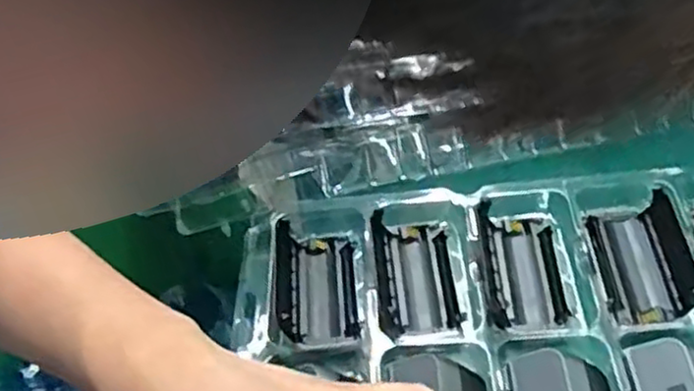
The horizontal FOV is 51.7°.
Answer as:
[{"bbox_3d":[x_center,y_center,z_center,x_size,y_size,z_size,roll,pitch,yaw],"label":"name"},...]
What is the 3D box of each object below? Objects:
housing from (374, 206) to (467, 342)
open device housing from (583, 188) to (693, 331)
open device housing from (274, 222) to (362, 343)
[{"bbox_3d":[0.038,0.044,0.393,0.043,0.024,0.075,-6,47,1],"label":"housing"},{"bbox_3d":[0.157,0.032,0.378,0.047,0.024,0.073,-1,47,5],"label":"open device housing"},{"bbox_3d":[-0.017,0.048,0.396,0.043,0.024,0.067,-6,47,1],"label":"open device housing"}]

